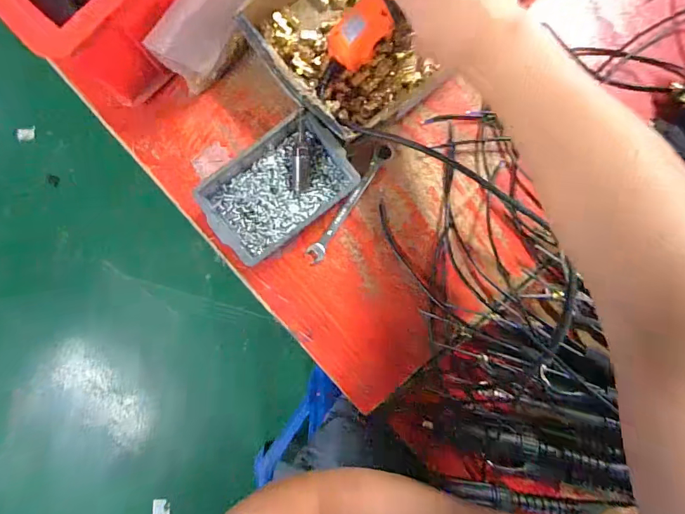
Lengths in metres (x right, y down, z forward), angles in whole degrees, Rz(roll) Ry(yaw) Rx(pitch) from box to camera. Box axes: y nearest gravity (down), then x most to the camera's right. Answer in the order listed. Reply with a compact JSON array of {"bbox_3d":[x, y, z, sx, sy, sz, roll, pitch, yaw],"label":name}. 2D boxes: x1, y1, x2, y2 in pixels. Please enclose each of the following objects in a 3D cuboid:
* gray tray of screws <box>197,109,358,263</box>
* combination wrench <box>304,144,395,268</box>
[{"bbox_3d":[-0.067,-0.071,0.443,0.152,0.049,0.101,-37,93,-1],"label":"gray tray of screws"},{"bbox_3d":[0.007,-0.059,0.468,0.019,0.006,0.150,35,90,-2],"label":"combination wrench"}]

